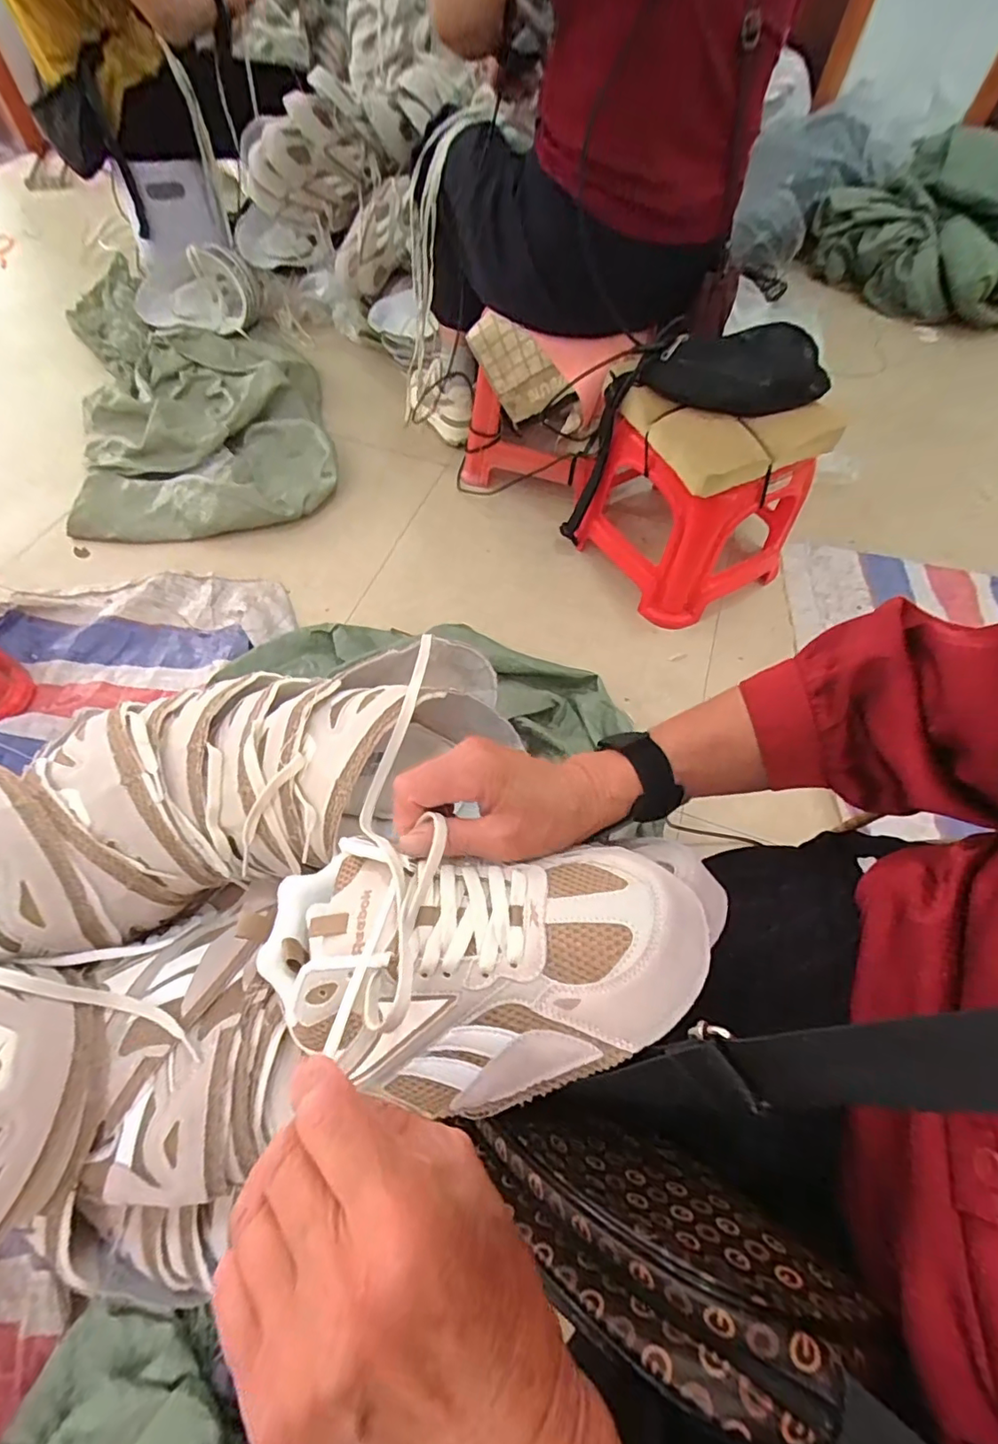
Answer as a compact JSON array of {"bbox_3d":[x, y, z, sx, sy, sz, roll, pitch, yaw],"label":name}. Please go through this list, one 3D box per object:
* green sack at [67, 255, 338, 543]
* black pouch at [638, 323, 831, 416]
[{"bbox_3d":[-0.701,-0.802,1.237,0.515,0.103,1.070,-17,62,-13],"label":"green sack"},{"bbox_3d":[0.329,-0.481,0.739,0.255,0.089,0.067,3,60,-1],"label":"black pouch"}]

